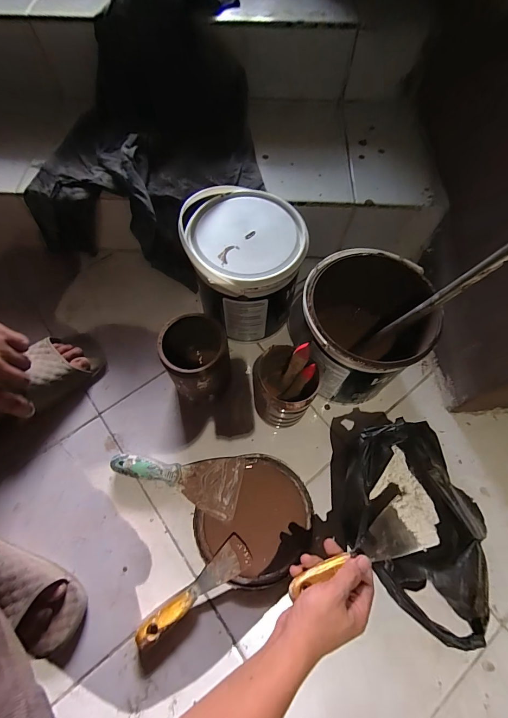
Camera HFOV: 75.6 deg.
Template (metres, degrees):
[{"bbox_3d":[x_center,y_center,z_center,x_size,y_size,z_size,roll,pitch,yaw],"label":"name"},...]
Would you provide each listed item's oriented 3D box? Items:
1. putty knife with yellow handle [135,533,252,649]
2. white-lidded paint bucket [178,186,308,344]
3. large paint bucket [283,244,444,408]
[{"bbox_3d":[-0.083,0.324,0.460,0.177,0.025,0.041,-34,71,-15],"label":"putty knife with yellow handle"},{"bbox_3d":[-0.016,-0.155,0.554,0.171,0.176,0.183,0,66,-1],"label":"white-lidded paint bucket"},{"bbox_3d":[0.155,-0.043,0.525,0.171,0.205,0.185,0,66,-1],"label":"large paint bucket"}]

